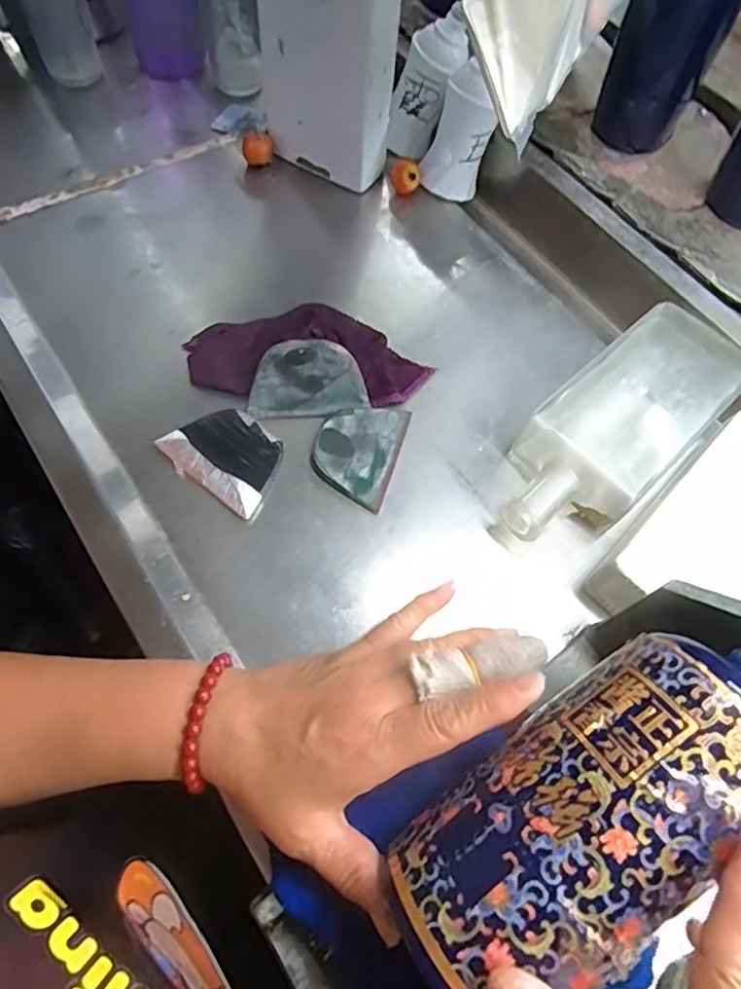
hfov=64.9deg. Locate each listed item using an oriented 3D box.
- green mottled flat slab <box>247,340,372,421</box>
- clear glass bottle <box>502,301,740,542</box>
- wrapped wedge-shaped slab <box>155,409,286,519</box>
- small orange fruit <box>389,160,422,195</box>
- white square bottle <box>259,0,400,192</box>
[{"bbox_3d":[-0.047,-0.084,0.422,0.082,0.006,0.053,-4,101,-4],"label":"green mottled flat slab"},{"bbox_3d":[0.176,-0.048,0.414,0.225,0.049,0.088,-41,73,-18],"label":"clear glass bottle"},{"bbox_3d":[-0.100,-0.029,0.405,0.082,0.008,0.060,33,69,13],"label":"wrapped wedge-shaped slab"},{"bbox_3d":[0.032,-0.296,0.545,0.024,0.026,0.031,-10,66,-6],"label":"small orange fruit"},{"bbox_3d":[-0.039,-0.354,0.476,0.105,0.190,0.057,39,70,15],"label":"white square bottle"}]

